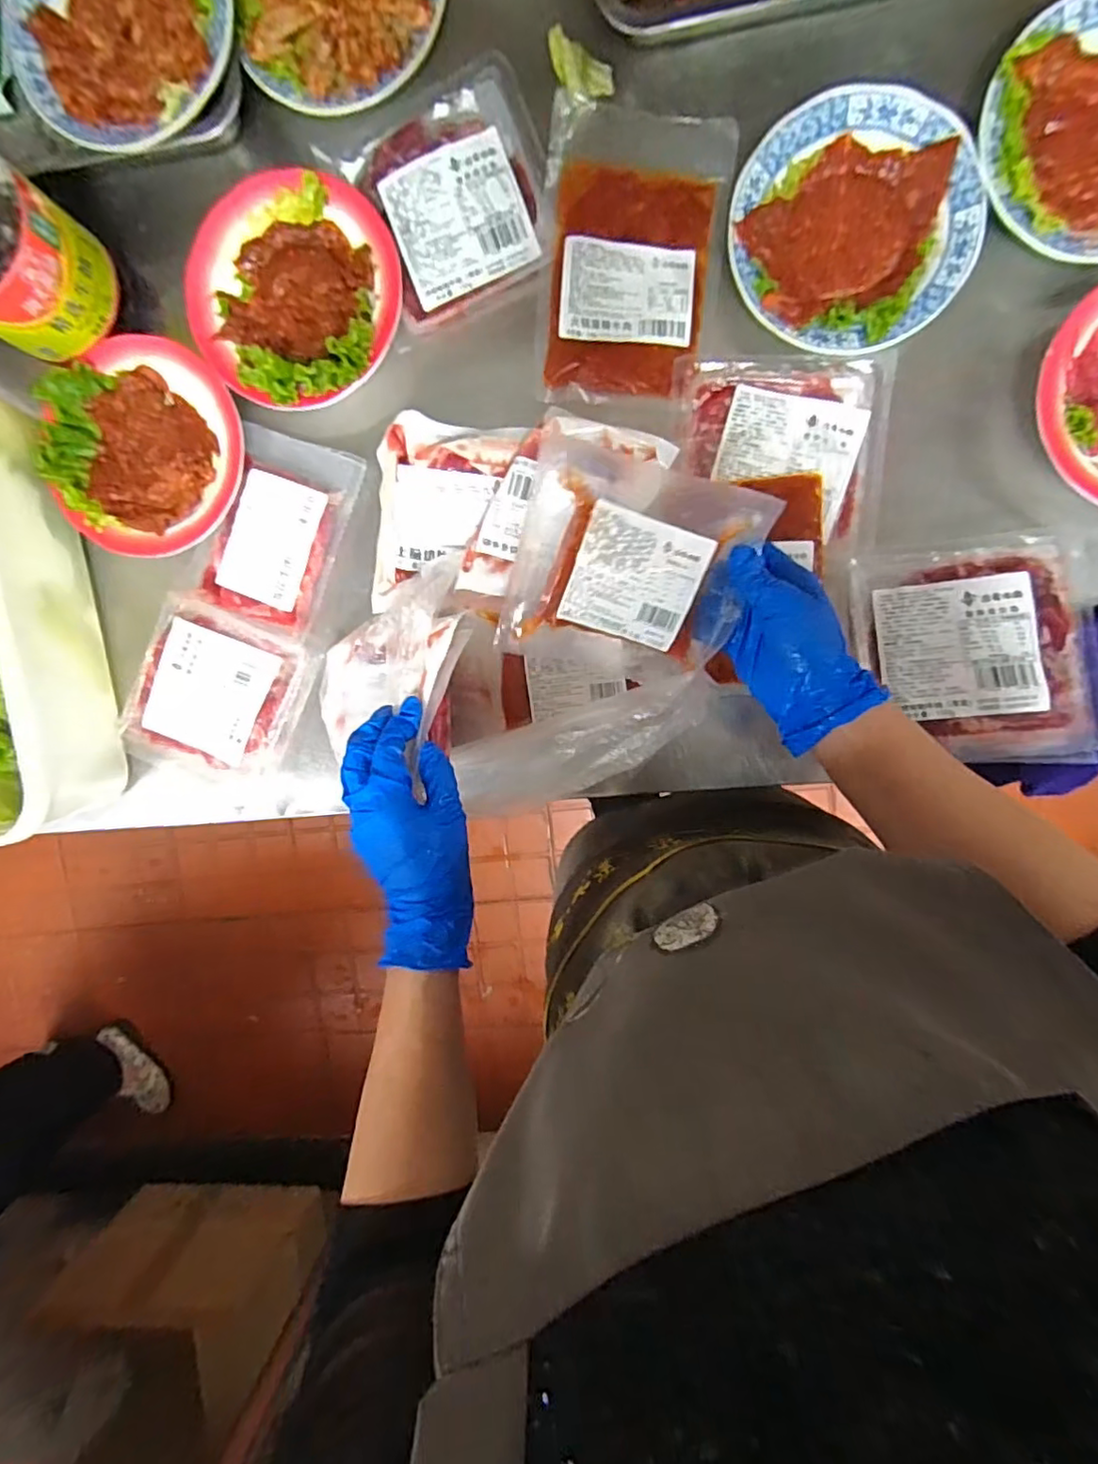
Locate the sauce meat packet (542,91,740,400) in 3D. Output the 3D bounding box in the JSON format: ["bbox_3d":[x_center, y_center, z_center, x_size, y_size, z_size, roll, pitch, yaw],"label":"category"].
[{"bbox_3d":[0.062,-0.352,0.448,0.128,0.030,0.184,6,98,5],"label":"sauce meat packet"}]

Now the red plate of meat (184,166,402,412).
[{"bbox_3d":[-0.202,-0.337,0.456,0.164,0.037,0.160,1,97,6],"label":"red plate of meat"}]

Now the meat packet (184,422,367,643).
[{"bbox_3d":[-0.224,-0.165,0.498,0.103,0.016,0.152,21,99,3],"label":"meat packet"}]

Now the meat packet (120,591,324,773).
[{"bbox_3d":[-0.285,-0.031,0.513,0.140,0.015,0.143,24,99,2],"label":"meat packet"}]

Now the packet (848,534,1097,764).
[{"bbox_3d":[0.304,-0.057,0.433,0.148,0.015,0.157,-5,85,14],"label":"packet"}]

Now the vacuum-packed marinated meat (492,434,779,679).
[{"bbox_3d":[0.053,-0.109,0.393,0.149,0.025,0.123,14,116,-1],"label":"vacuum-packed marinated meat"}]

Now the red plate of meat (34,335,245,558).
[{"bbox_3d":[-0.328,-0.229,0.484,0.144,0.033,0.161,36,99,0],"label":"red plate of meat"}]

